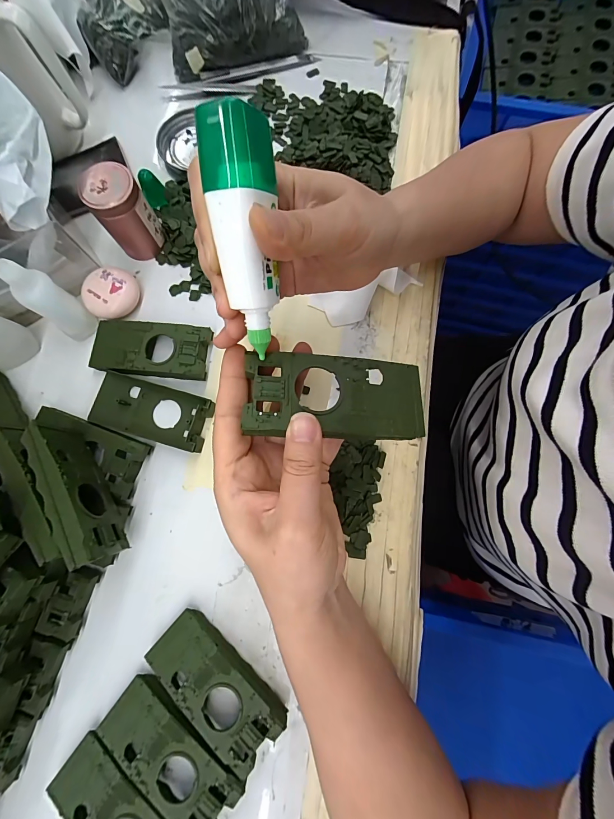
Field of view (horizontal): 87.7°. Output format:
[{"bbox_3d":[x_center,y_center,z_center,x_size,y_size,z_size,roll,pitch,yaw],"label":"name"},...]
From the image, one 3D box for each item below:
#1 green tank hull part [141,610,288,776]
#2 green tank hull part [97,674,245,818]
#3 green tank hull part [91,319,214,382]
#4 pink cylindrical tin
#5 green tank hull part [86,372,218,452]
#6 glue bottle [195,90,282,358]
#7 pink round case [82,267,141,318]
[{"bbox_3d":[-0.068,0.202,0.236,0.103,0.020,0.046,40,82,8],"label":"green tank hull part"},{"bbox_3d":[-0.095,0.242,0.228,0.103,0.020,0.049,37,82,7],"label":"green tank hull part"},{"bbox_3d":[-0.138,-0.053,0.286,0.106,0.021,0.047,6,80,2],"label":"green tank hull part"},{"bbox_3d":[-0.161,-0.175,0.287,0.044,0.065,0.041,0,79,1],"label":"pink cylindrical tin"},{"bbox_3d":[-0.138,0.000,0.279,0.108,0.015,0.048,16,80,4],"label":"green tank hull part"},{"bbox_3d":[-0.027,-0.073,0.143,0.026,0.019,0.094,-4,117,0],"label":"glue bottle"},{"bbox_3d":[-0.178,-0.105,0.296,0.042,0.025,0.049,42,83,8],"label":"pink round case"}]

